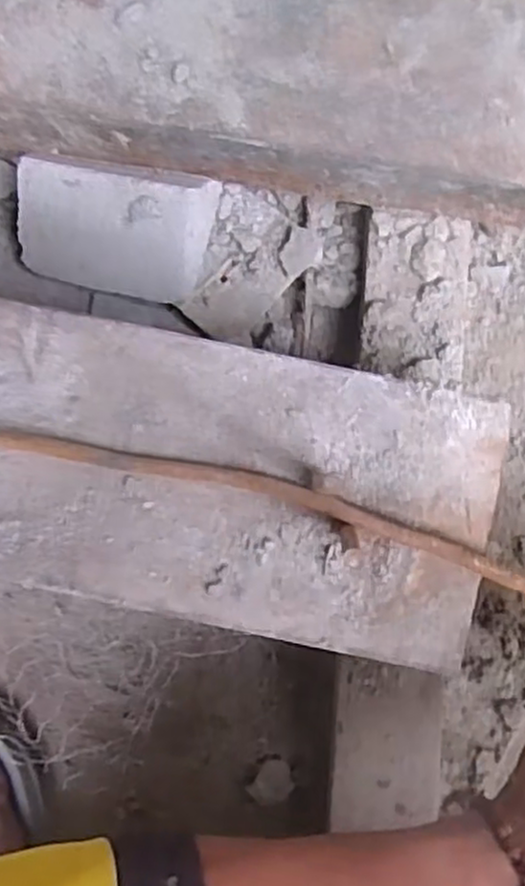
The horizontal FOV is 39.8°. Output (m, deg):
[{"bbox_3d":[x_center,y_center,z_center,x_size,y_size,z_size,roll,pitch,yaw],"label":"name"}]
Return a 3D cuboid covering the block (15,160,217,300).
[{"bbox_3d":[-0.088,-0.134,0.446,0.114,0.046,0.077,11,124,10],"label":"block"}]

